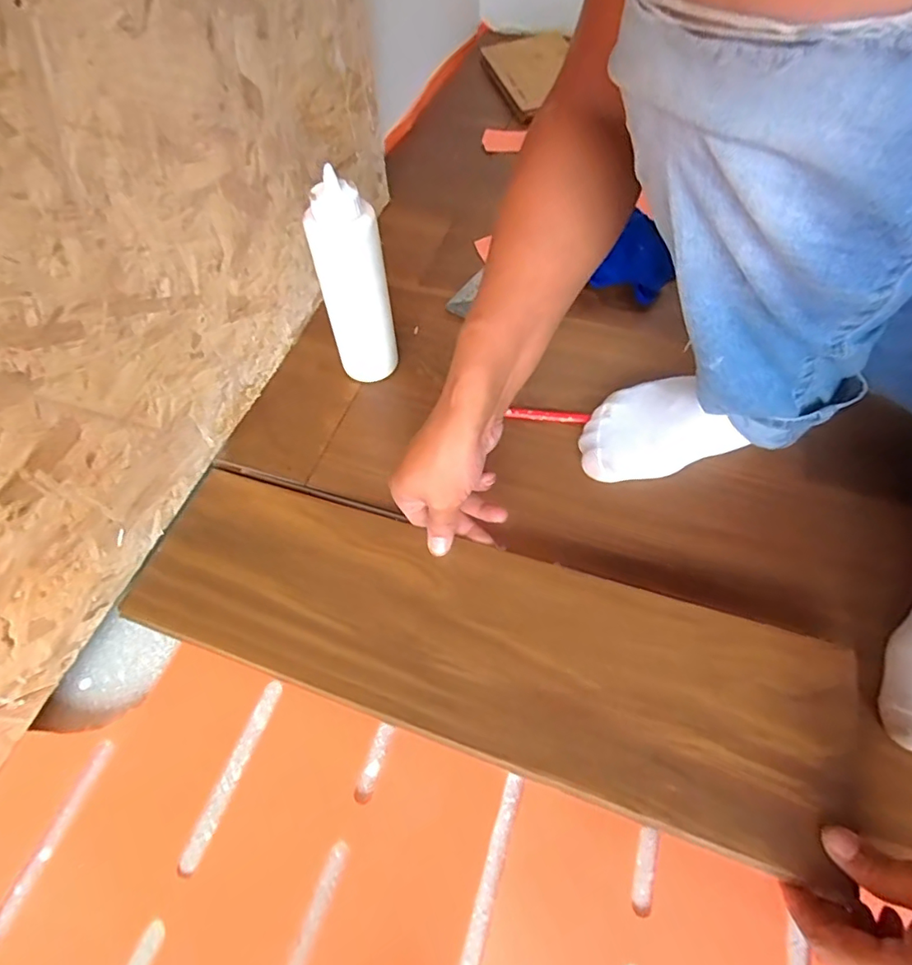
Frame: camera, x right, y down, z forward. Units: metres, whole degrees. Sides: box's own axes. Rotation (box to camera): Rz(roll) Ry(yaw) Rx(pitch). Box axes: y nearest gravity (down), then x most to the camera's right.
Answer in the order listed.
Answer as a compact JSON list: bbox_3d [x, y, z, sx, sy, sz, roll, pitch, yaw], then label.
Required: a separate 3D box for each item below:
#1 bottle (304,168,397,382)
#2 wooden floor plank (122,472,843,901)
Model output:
[{"bbox_3d":[-0.097,-0.183,0.508,0.056,0.203,0.050,-21,62,-11],"label":"bottle"},{"bbox_3d":[-0.002,0.117,0.419,0.553,0.010,0.154,15,61,15],"label":"wooden floor plank"}]

